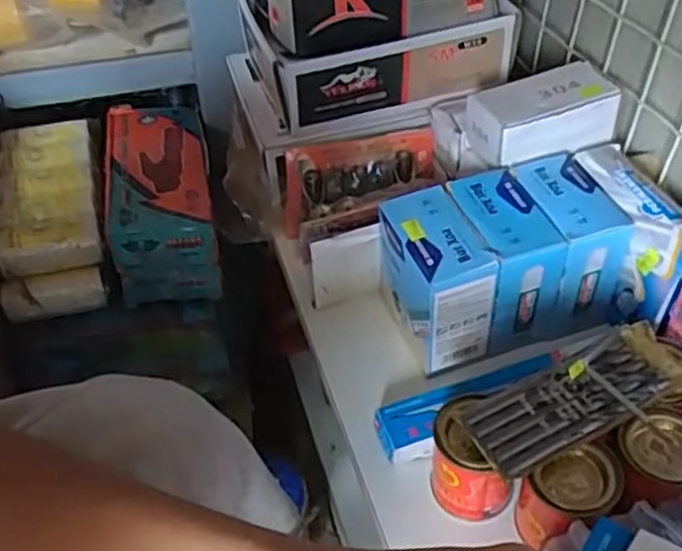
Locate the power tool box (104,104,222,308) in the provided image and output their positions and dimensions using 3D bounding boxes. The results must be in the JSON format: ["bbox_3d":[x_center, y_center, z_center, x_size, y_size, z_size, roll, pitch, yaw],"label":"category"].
[{"bbox_3d":[-0.193,-0.095,0.755,0.102,0.074,0.274,-8,44,-10],"label":"power tool box"}]

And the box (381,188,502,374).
[{"bbox_3d":[0.070,0.003,0.550,0.061,0.105,0.094,-13,45,-14],"label":"box"}]

